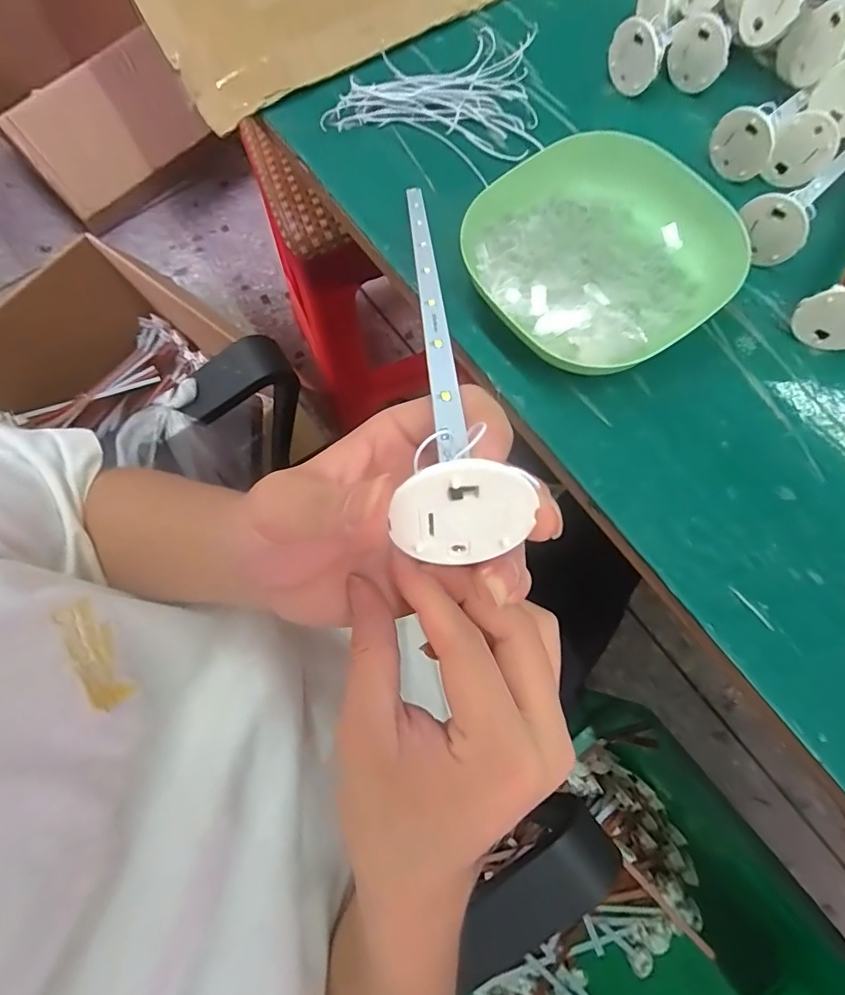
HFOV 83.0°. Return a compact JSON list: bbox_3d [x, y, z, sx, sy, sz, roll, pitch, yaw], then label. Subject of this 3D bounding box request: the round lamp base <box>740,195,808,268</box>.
[{"bbox_3d":[0.201,-0.154,0.279,0.009,0.040,0.037,-42,77,-9],"label":"round lamp base"}]

